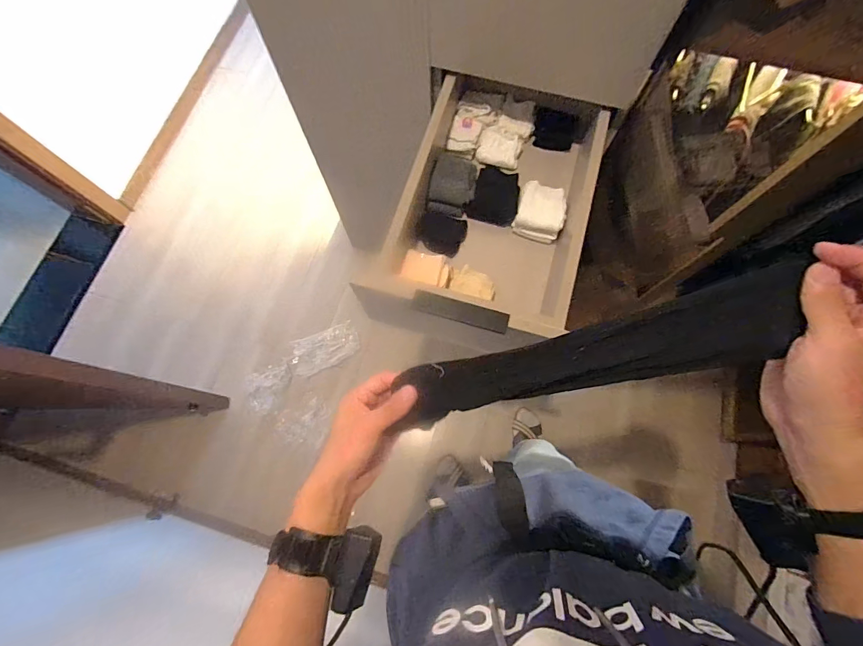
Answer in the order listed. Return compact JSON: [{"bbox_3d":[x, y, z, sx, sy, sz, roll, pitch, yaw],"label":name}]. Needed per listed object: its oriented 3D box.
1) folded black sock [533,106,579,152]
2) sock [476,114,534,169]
[{"bbox_3d":[0.255,-0.407,0.844,0.101,0.064,0.050,27,75,8],"label":"folded black sock"},{"bbox_3d":[0.153,-0.384,0.846,0.090,0.032,0.122,23,75,8],"label":"sock"}]

